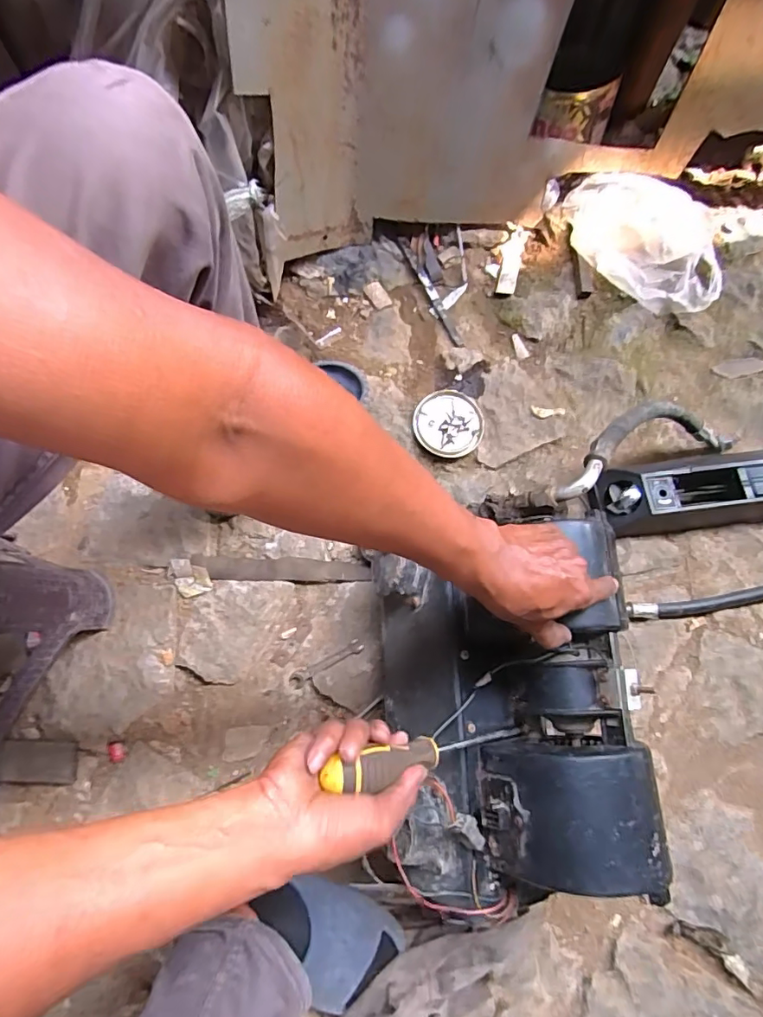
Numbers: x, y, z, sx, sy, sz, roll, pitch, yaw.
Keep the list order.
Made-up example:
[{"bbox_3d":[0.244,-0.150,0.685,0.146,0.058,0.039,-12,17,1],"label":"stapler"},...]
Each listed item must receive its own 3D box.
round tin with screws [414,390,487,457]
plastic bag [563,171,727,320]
[{"bbox_3d":[0.103,-0.129,0.783,0.101,0.023,0.108,0,74,-1],"label":"round tin with screws"},{"bbox_3d":[0.425,-0.425,0.832,0.287,0.115,0.120,27,76,7],"label":"plastic bag"}]

